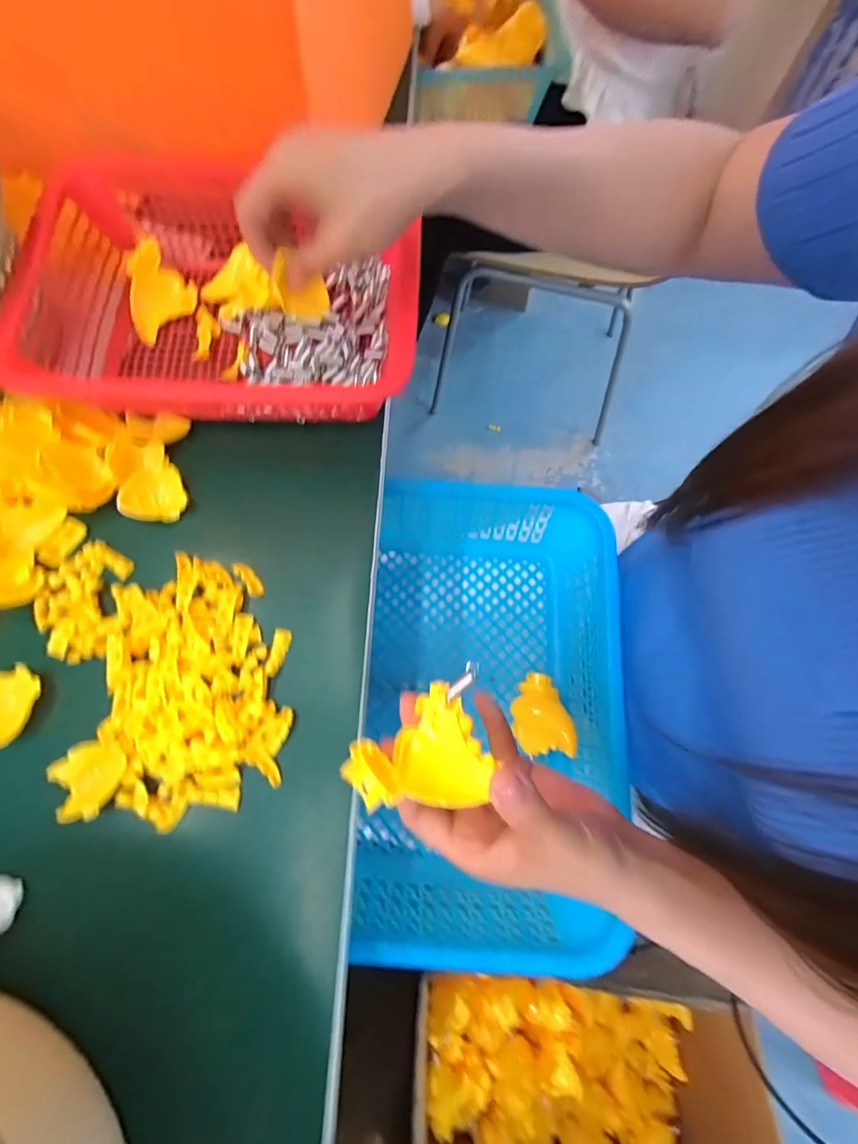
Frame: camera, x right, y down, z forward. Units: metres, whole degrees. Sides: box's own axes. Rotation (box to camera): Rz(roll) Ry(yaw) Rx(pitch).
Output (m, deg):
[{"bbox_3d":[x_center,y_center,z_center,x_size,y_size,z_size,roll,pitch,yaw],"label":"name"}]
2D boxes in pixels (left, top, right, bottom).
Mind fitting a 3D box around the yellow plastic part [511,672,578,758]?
[{"bbox_3d":[0.095,0.120,0.381,0.043,0.028,0.065,-9,71,-2],"label":"yellow plastic part"}]

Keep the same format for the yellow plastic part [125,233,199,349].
[{"bbox_3d":[-0.229,-0.232,0.371,0.060,0.011,0.061,-37,101,-3],"label":"yellow plastic part"}]

